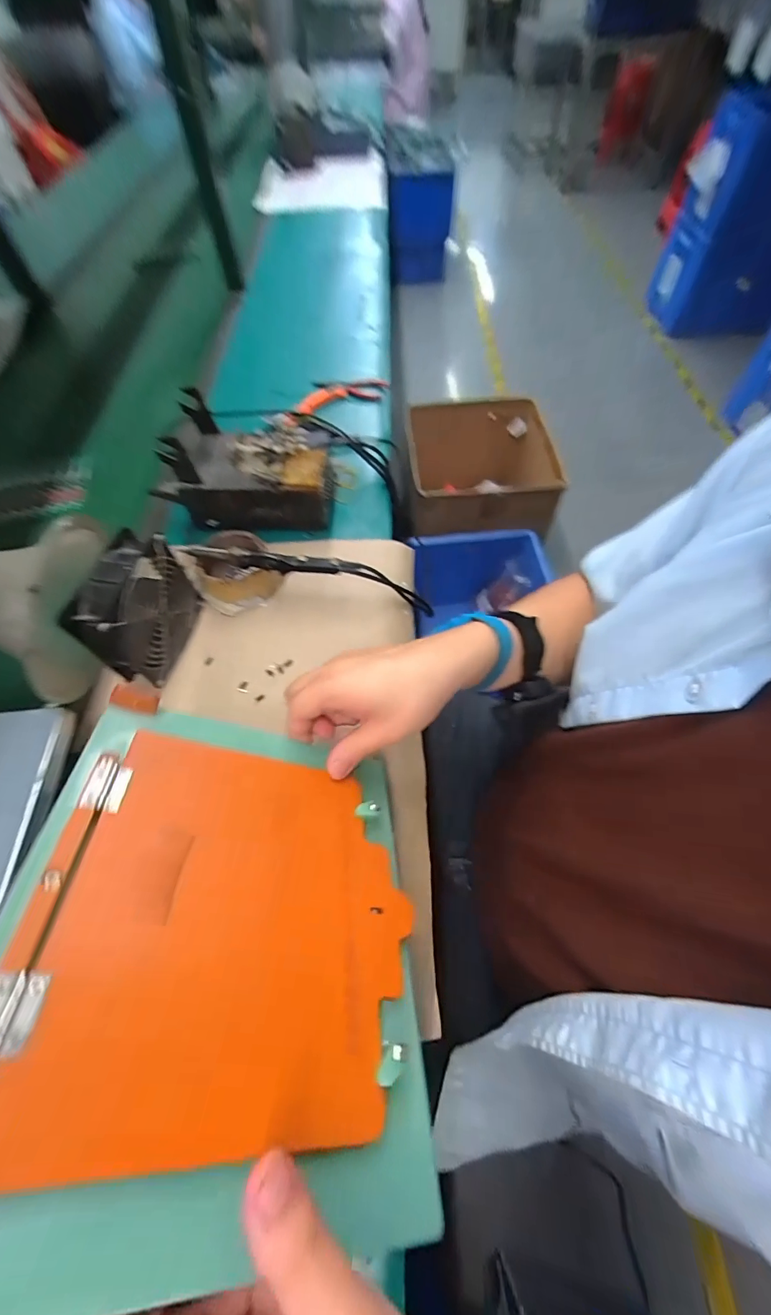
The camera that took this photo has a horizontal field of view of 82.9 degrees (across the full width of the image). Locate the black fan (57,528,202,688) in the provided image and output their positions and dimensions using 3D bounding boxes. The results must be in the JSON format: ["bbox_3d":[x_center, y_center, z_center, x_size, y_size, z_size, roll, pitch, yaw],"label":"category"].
[{"bbox_3d":[-0.243,-0.046,0.443,0.046,0.121,0.115,9,60,9],"label":"black fan"}]

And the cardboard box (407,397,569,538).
[{"bbox_3d":[0.283,-0.541,1.348,0.404,0.230,0.481,-1,59,3],"label":"cardboard box"}]

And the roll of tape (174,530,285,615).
[{"bbox_3d":[-0.179,-0.105,0.521,0.094,0.047,0.094,-32,63,-15],"label":"roll of tape"}]

